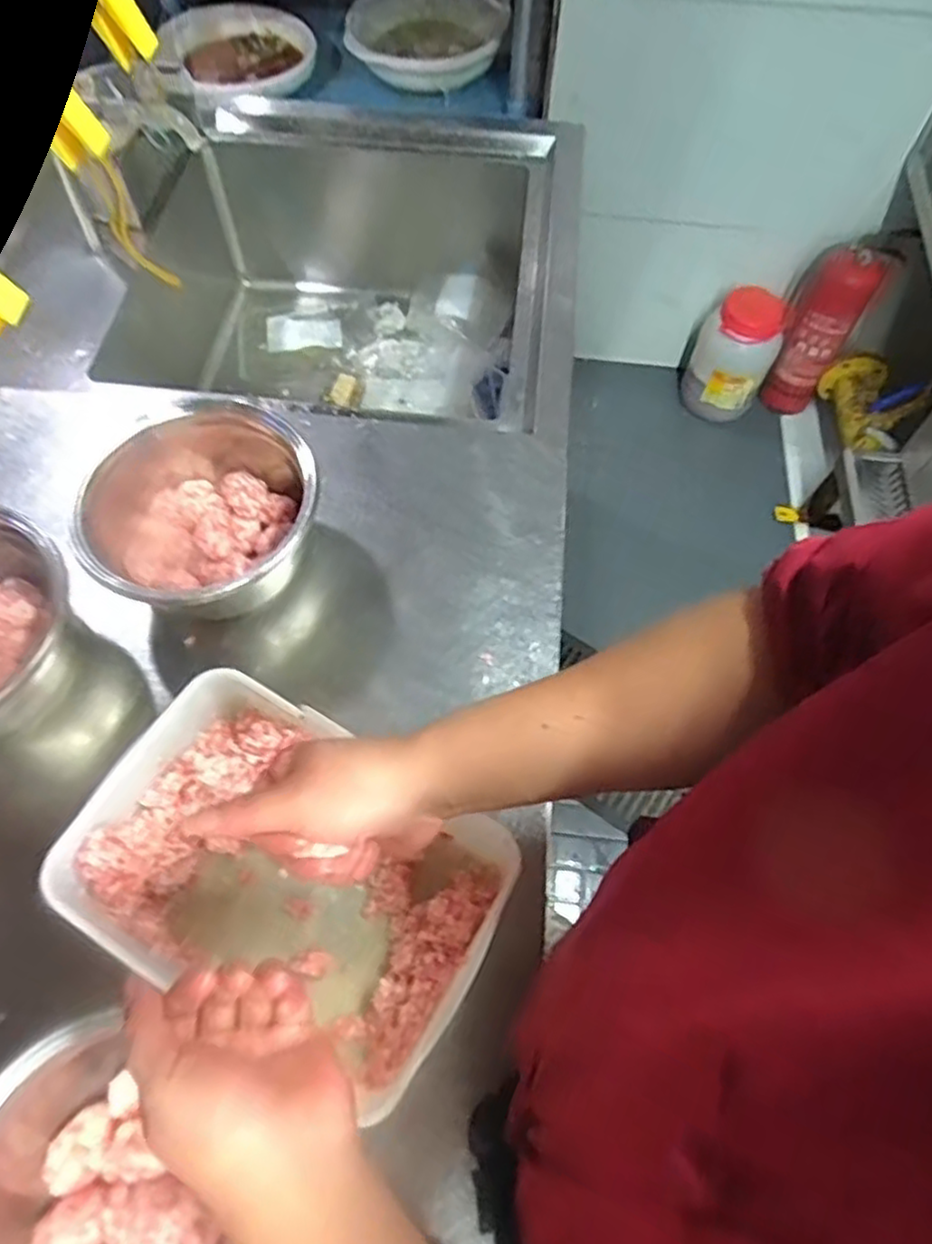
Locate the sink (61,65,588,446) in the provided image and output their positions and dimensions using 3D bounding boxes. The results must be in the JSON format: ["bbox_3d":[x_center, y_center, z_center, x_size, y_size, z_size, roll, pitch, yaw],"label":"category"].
[{"bbox_3d":[-0.176,-0.439,1.063,0.637,0.292,0.579,7,63,2],"label":"sink"}]

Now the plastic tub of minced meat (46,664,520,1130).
[{"bbox_3d":[-0.129,0.190,0.552,0.297,0.094,0.203,28,66,12],"label":"plastic tub of minced meat"}]

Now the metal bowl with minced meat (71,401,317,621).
[{"bbox_3d":[-0.244,-0.095,0.682,0.193,0.103,0.211,0,63,-1],"label":"metal bowl with minced meat"}]

